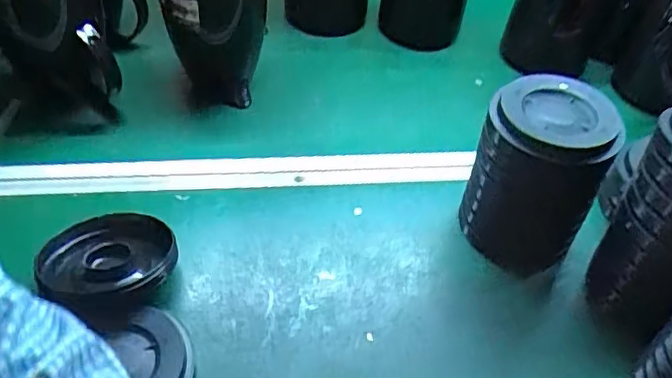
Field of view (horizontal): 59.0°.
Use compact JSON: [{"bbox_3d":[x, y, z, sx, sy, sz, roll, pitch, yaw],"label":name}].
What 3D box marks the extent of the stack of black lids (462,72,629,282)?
[{"bbox_3d":[0.204,-0.016,0.612,0.127,0.164,0.131,28,49,20],"label":"stack of black lids"}]

